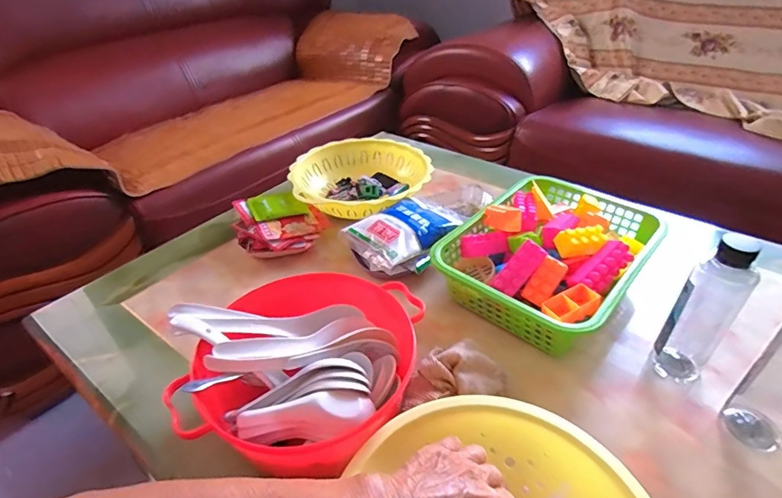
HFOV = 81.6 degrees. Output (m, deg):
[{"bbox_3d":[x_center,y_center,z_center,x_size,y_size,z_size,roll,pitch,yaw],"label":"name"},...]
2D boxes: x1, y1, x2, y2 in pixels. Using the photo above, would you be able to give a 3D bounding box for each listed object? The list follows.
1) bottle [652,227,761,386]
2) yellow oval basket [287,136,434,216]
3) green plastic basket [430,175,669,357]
[{"bbox_3d":[0.325,0.067,0.475,0.055,0.172,0.045,18,42,25],"label":"bottle"},{"bbox_3d":[-0.052,-0.127,0.826,0.240,0.057,0.234,1,38,5],"label":"yellow oval basket"},{"bbox_3d":[0.221,0.000,0.621,0.216,0.082,0.289,26,46,32],"label":"green plastic basket"}]

